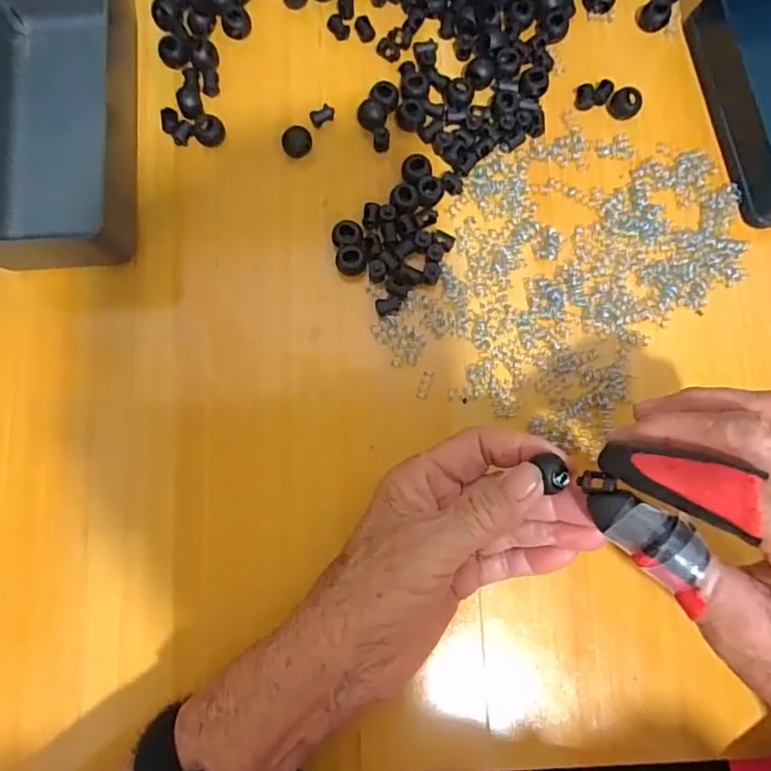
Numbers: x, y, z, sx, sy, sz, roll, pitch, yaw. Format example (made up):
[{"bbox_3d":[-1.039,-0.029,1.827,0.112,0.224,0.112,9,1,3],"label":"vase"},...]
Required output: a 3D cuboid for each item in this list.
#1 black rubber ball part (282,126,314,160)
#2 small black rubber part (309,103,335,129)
[{"bbox_3d":[-0.053,-0.146,0.325,0.017,0.015,0.013,-6,80,-1],"label":"black rubber ball part"},{"bbox_3d":[-0.039,-0.165,0.331,0.015,0.007,0.008,-32,82,-5],"label":"small black rubber part"}]

